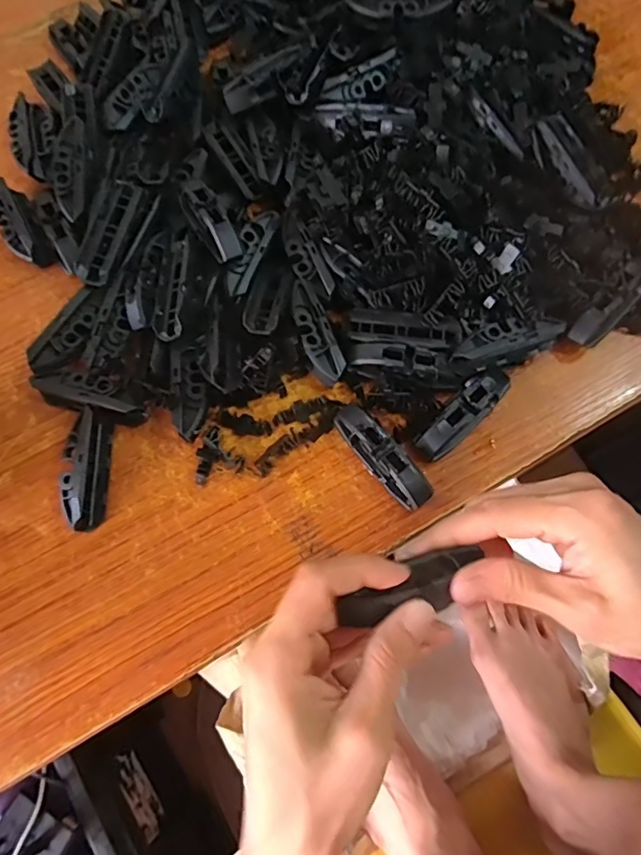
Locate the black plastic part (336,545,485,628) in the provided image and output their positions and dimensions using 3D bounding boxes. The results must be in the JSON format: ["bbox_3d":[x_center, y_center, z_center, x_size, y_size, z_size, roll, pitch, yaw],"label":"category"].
[{"bbox_3d":[0.043,0.069,0.231,0.071,0.015,0.021,-22,73,-16],"label":"black plastic part"}]

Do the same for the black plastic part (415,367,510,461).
[{"bbox_3d":[0.087,-0.009,0.323,0.020,0.019,0.072,41,77,13],"label":"black plastic part"}]

